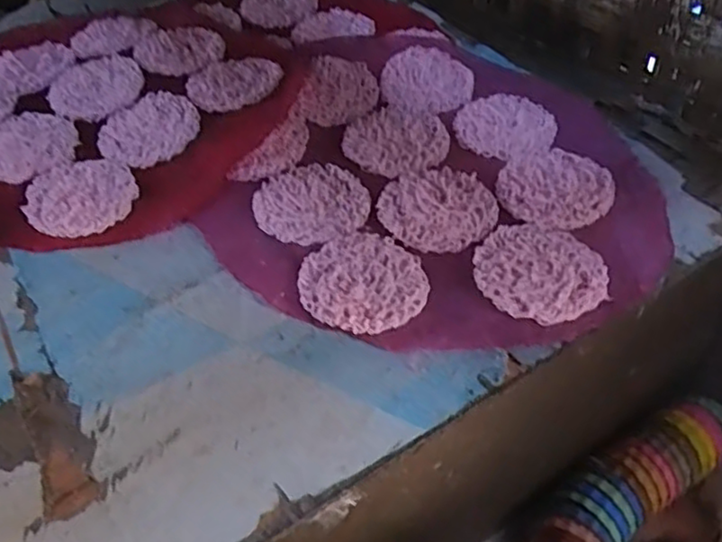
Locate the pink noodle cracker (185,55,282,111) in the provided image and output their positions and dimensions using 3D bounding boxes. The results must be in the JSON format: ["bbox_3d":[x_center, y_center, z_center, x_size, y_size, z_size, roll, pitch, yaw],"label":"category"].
[{"bbox_3d":[-0.108,-0.163,0.580,0.078,0.009,0.076,-1,46,1],"label":"pink noodle cracker"}]

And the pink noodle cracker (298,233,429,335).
[{"bbox_3d":[0.001,0.005,0.433,0.078,0.008,0.079,-1,46,1],"label":"pink noodle cracker"}]

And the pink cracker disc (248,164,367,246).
[{"bbox_3d":[-0.035,-0.048,0.486,0.078,0.005,0.077,-1,46,1],"label":"pink cracker disc"}]

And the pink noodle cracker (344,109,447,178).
[{"bbox_3d":[0.027,-0.102,0.532,0.080,0.005,0.080,-1,46,1],"label":"pink noodle cracker"}]

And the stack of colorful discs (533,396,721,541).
[{"bbox_3d":[0.226,0.171,0.553,0.192,0.059,0.063,-30,52,-24],"label":"stack of colorful discs"}]

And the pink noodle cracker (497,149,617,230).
[{"bbox_3d":[0.139,-0.061,0.483,0.078,0.008,0.076,-1,46,1],"label":"pink noodle cracker"}]

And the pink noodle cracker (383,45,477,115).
[{"bbox_3d":[0.057,-0.167,0.584,0.076,0.006,0.086,-3,46,0],"label":"pink noodle cracker"}]

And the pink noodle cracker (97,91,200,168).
[{"bbox_3d":[-0.172,-0.116,0.550,0.078,0.008,0.080,1,50,-1],"label":"pink noodle cracker"}]

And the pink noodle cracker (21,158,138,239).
[{"bbox_3d":[-0.205,-0.057,0.498,0.077,0.012,0.073,1,50,-1],"label":"pink noodle cracker"}]

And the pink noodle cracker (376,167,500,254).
[{"bbox_3d":[0.054,-0.045,0.474,0.079,0.005,0.075,-1,46,1],"label":"pink noodle cracker"}]

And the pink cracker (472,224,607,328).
[{"bbox_3d":[0.112,-0.002,0.431,0.076,0.007,0.079,-1,46,1],"label":"pink cracker"}]

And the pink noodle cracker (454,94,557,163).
[{"bbox_3d":[0.116,-0.117,0.541,0.076,0.009,0.079,1,50,-1],"label":"pink noodle cracker"}]

